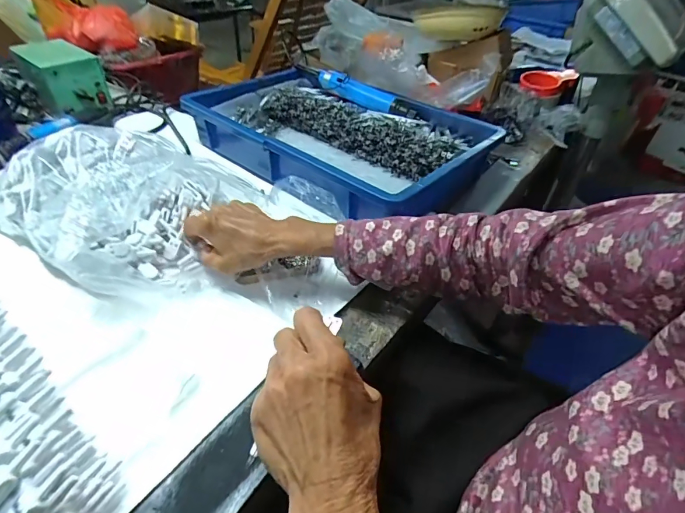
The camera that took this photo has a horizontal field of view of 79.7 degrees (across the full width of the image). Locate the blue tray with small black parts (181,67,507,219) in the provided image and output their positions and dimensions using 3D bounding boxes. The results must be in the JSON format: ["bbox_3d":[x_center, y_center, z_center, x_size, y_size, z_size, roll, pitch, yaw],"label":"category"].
[{"bbox_3d":[-0.012,-0.194,0.657,0.452,0.089,0.283,33,49,31],"label":"blue tray with small black parts"}]

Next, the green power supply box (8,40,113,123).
[{"bbox_3d":[-0.521,-0.333,0.771,0.178,0.091,0.094,32,48,29],"label":"green power supply box"}]

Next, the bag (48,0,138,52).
[{"bbox_3d":[-0.631,-0.585,1.024,0.212,0.076,0.144,25,45,24],"label":"bag"}]

